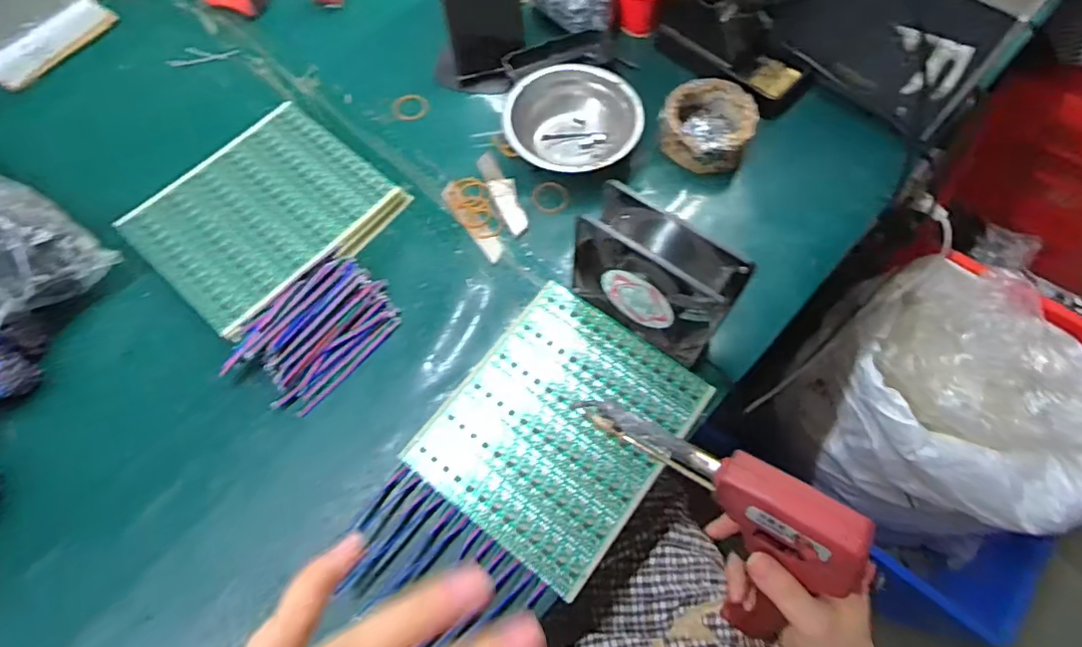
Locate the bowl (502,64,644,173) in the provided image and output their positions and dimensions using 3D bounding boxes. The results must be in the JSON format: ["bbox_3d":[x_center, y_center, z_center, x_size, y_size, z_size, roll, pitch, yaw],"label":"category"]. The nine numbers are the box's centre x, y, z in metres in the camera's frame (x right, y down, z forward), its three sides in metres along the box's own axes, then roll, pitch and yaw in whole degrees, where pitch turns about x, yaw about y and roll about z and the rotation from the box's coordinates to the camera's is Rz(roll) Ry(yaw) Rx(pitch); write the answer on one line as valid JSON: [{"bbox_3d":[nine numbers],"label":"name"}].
[{"bbox_3d":[0.030,-0.186,0.528,0.127,0.043,0.112,2,66,1],"label":"bowl"}]

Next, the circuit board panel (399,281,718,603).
[{"bbox_3d":[0.016,0.078,0.437,0.165,0.004,0.193,35,71,16],"label":"circuit board panel"}]

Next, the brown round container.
[{"bbox_3d":[0.159,-0.190,0.534,0.082,0.045,0.088,0,66,0],"label":"brown round container"}]

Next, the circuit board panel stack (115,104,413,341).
[{"bbox_3d":[-0.253,-0.101,0.509,0.174,0.019,0.193,39,72,16],"label":"circuit board panel stack"}]

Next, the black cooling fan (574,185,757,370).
[{"bbox_3d":[0.083,-0.032,0.416,0.117,0.120,0.043,38,71,16],"label":"black cooling fan"}]

